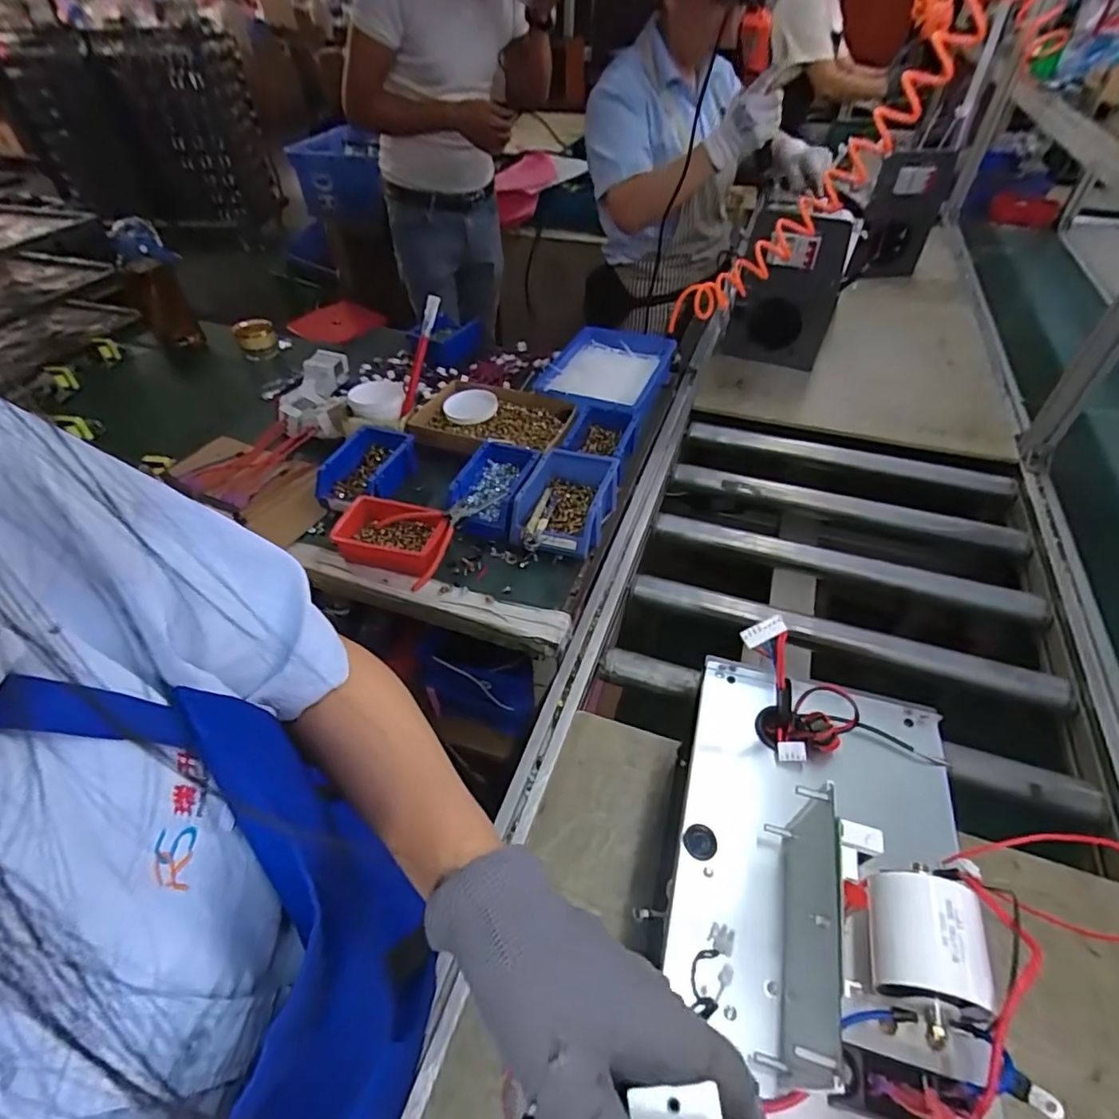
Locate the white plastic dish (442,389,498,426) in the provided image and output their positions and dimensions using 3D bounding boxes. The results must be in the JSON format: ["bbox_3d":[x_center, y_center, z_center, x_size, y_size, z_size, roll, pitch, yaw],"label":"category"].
[{"bbox_3d":[-0.166,-0.285,1.075,0.107,0.011,0.094,25,60,31],"label":"white plastic dish"}]

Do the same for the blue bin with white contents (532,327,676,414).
[{"bbox_3d":[0.079,-0.359,1.163,0.243,0.107,0.294,14,48,14],"label":"blue bin with white contents"}]

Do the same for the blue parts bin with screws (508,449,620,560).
[{"bbox_3d":[0.004,-0.084,0.874,0.128,0.056,0.202,13,48,13],"label":"blue parts bin with screws"}]

